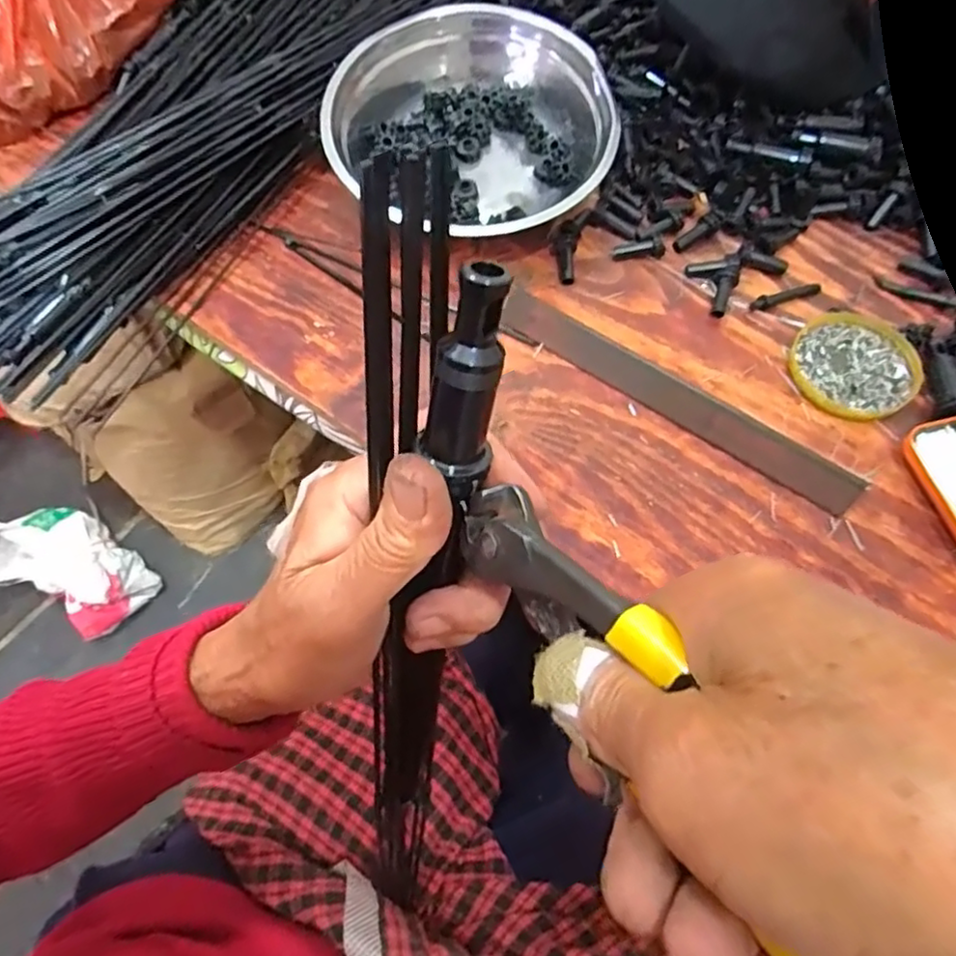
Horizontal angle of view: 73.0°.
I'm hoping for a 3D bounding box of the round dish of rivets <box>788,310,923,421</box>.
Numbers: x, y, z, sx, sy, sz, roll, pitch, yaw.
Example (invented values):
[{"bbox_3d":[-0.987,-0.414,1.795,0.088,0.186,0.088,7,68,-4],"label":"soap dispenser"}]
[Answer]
[{"bbox_3d":[0.267,-0.080,0.455,0.090,0.007,0.083,0,63,0],"label":"round dish of rivets"}]

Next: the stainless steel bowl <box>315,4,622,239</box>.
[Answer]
[{"bbox_3d":[0.003,-0.276,0.514,0.219,0.081,0.204,42,70,18],"label":"stainless steel bowl"}]

